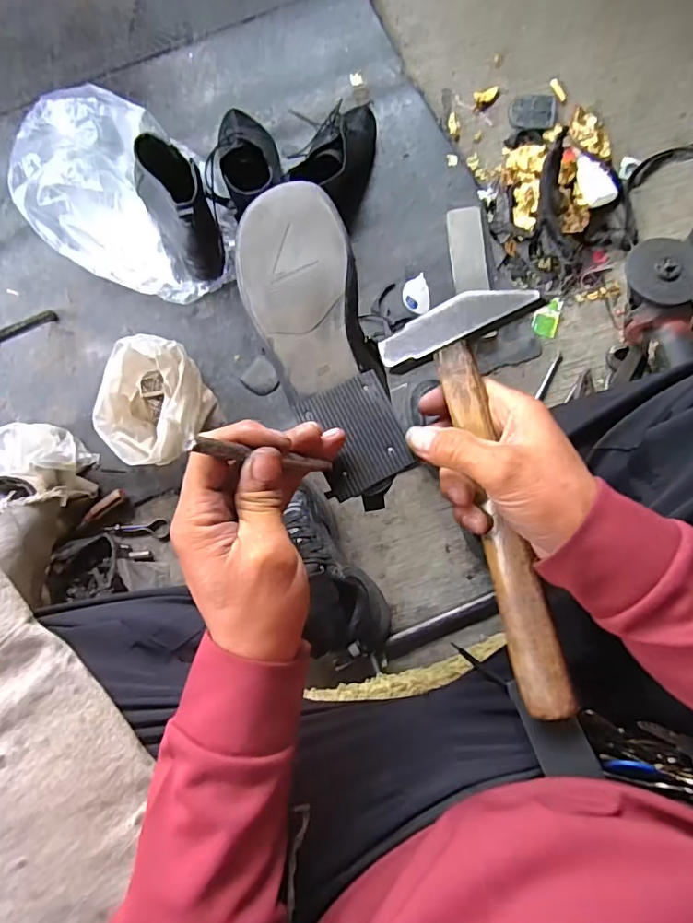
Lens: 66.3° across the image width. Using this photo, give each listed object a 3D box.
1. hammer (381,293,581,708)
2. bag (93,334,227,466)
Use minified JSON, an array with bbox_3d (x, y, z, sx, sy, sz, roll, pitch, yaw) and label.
[{"bbox_3d":[0.106,0.016,0.323,0.099,0.028,0.252,-26,76,35],"label":"hammer"},{"bbox_3d":[-0.238,-0.073,0.663,0.138,0.100,0.123,-40,87,-1],"label":"bag"}]

